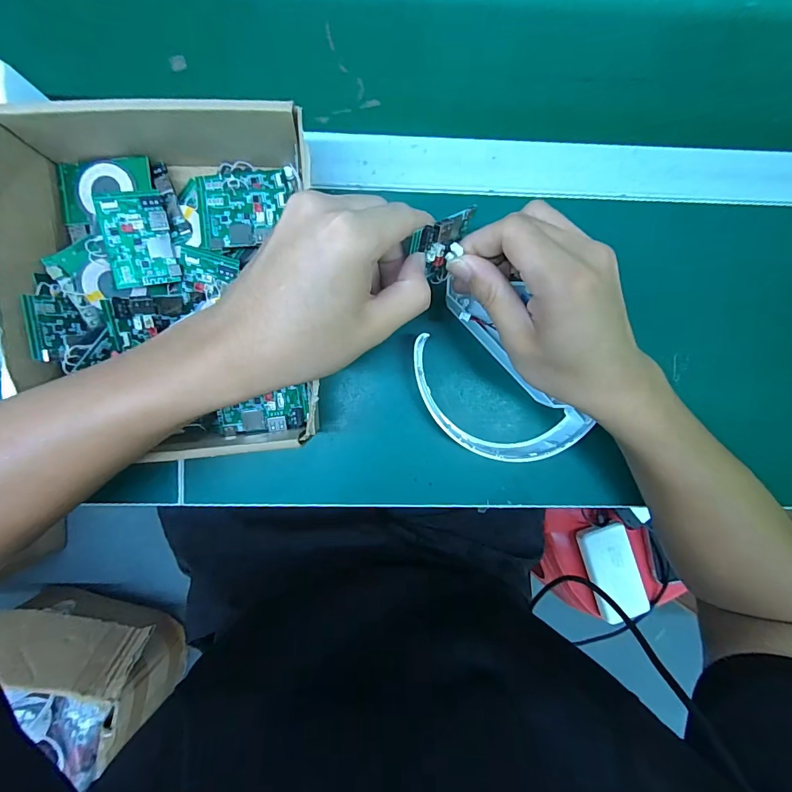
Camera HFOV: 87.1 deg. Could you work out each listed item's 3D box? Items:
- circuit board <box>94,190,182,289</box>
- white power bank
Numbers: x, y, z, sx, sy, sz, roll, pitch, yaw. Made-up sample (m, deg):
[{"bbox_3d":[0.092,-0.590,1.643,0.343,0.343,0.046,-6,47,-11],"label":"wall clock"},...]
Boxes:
[{"bbox_3d":[-0.176,-0.108,0.285,0.041,0.006,0.062,-12,98,-17],"label":"circuit board"},{"bbox_3d":[0.328,0.264,0.627,0.073,0.023,0.141,-19,93,-2],"label":"white power bank"}]

